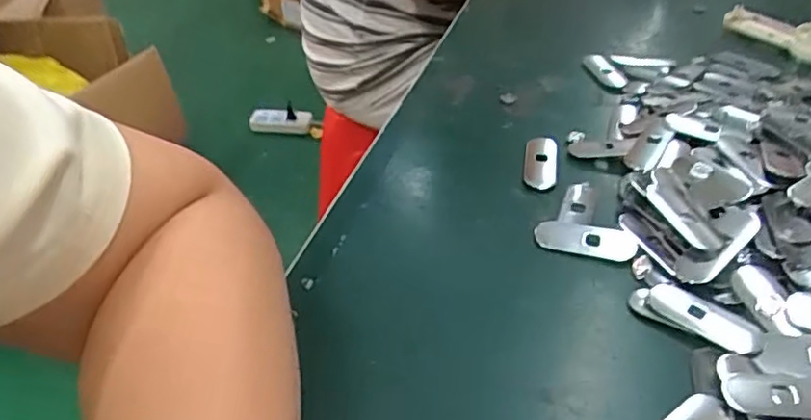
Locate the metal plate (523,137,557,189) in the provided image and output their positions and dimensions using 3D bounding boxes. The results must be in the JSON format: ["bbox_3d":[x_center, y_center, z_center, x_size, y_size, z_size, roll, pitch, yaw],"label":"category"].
[{"bbox_3d":[0.083,-0.030,0.384,0.020,0.005,0.047,5,40,9],"label":"metal plate"}]

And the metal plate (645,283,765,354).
[{"bbox_3d":[0.135,0.049,0.285,0.049,0.004,0.018,32,50,34],"label":"metal plate"}]

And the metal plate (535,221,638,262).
[{"bbox_3d":[0.095,0.016,0.330,0.051,0.004,0.019,11,41,15],"label":"metal plate"}]

